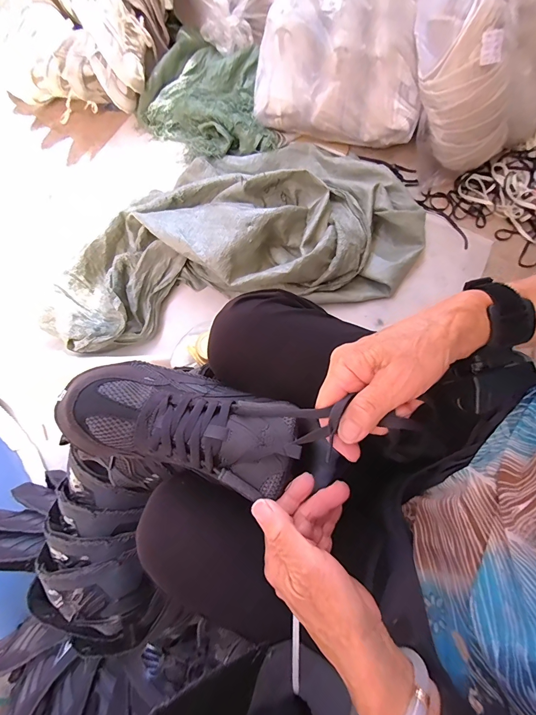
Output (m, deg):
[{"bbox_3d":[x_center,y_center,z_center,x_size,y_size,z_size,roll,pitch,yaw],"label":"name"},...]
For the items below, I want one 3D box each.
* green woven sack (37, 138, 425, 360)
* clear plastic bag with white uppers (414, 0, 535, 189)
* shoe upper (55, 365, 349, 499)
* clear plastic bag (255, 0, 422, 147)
[{"bbox_3d":[-0.068,-0.295,0.757,0.827,0.129,0.428,-13,76,-4],"label":"green woven sack"},{"bbox_3d":[0.499,-0.688,0.790,0.409,0.276,0.346,-36,79,-9],"label":"clear plastic bag with white uppers"},{"bbox_3d":[-0.068,0.056,0.307,0.213,0.097,0.089,13,76,5],"label":"shoe upper"},{"bbox_3d":[0.183,-0.737,0.792,0.388,0.215,0.335,11,76,2],"label":"clear plastic bag"}]

